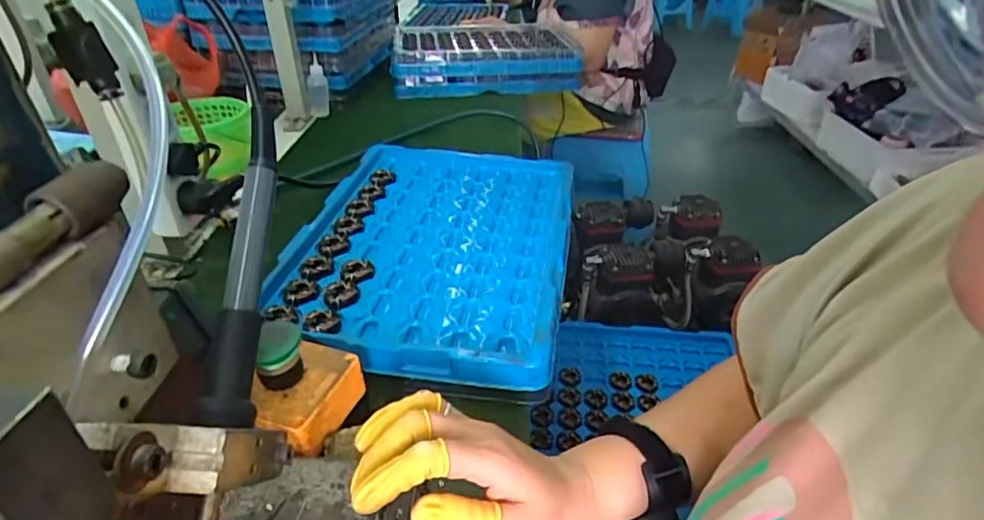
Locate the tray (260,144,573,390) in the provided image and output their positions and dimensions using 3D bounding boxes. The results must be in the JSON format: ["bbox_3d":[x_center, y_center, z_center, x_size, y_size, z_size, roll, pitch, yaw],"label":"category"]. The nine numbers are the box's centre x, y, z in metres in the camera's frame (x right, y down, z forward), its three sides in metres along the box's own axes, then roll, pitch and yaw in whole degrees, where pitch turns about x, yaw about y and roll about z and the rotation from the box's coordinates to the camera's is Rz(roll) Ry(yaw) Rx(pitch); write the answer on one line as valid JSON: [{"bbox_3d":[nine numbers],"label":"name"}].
[{"bbox_3d":[-0.057,-0.026,0.572,0.261,0.033,0.364,6,34,7],"label":"tray"}]

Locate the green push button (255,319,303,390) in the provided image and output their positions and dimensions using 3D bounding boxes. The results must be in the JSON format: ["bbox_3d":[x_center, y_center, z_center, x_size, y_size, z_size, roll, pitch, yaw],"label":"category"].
[{"bbox_3d":[-0.138,0.063,0.359,0.029,0.041,0.028,-15,37,-20],"label":"green push button"}]

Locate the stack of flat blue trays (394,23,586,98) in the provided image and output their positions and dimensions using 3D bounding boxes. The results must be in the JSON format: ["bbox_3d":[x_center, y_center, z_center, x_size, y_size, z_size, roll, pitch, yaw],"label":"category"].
[{"bbox_3d":[-0.023,-0.435,1.194,0.368,0.078,0.327,-4,34,-8],"label":"stack of flat blue trays"}]

